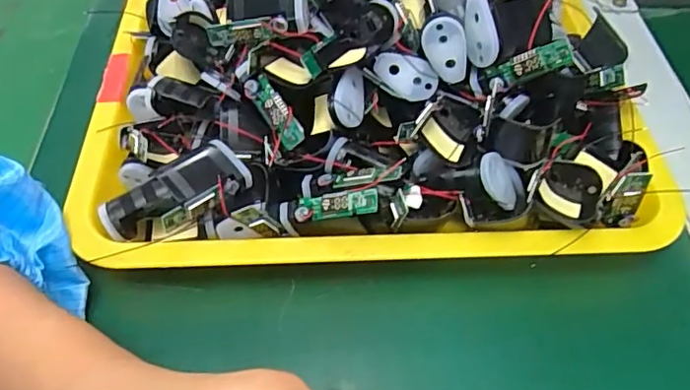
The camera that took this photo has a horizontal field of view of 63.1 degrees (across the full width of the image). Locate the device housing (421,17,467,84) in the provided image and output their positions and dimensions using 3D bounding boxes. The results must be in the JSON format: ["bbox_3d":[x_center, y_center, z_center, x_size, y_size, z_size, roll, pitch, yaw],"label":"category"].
[{"bbox_3d":[0.054,-0.079,0.301,0.022,0.037,0.012,-23,30,17],"label":"device housing"}]

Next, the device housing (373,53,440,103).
[{"bbox_3d":[0.033,-0.066,0.310,0.035,0.022,0.009,25,20,-2],"label":"device housing"}]

